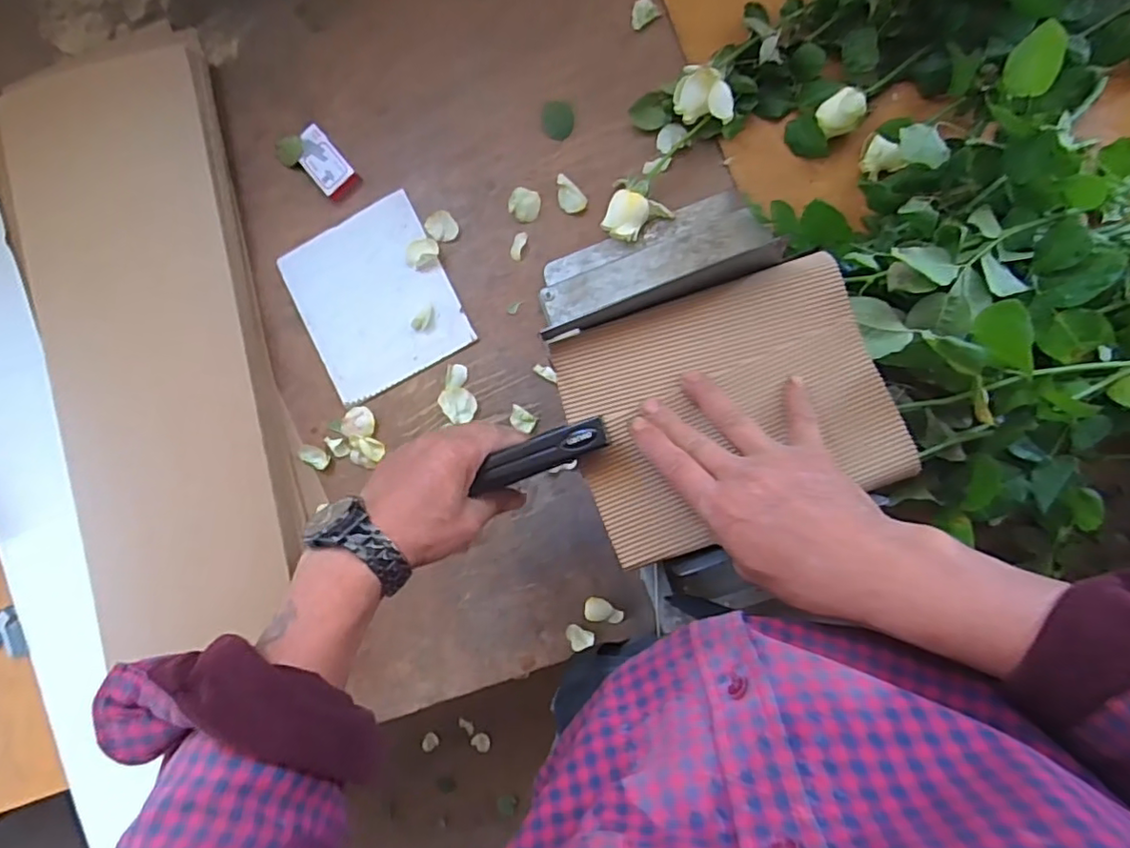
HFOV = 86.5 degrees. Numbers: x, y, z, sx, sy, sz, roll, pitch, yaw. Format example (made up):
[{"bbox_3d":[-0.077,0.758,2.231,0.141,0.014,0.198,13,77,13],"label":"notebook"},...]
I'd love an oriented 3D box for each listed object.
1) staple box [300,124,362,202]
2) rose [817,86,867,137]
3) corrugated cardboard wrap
[{"bbox_3d":[-0.248,-0.268,0.621,0.040,0.014,0.074,-40,85,3],"label":"staple box"},{"bbox_3d":[0.247,-0.279,0.541,0.037,0.030,0.036,-6,88,7],"label":"rose"},{"bbox_3d":[0.111,-0.011,0.418,0.209,0.022,0.165,-19,86,5],"label":"corrugated cardboard wrap"}]

